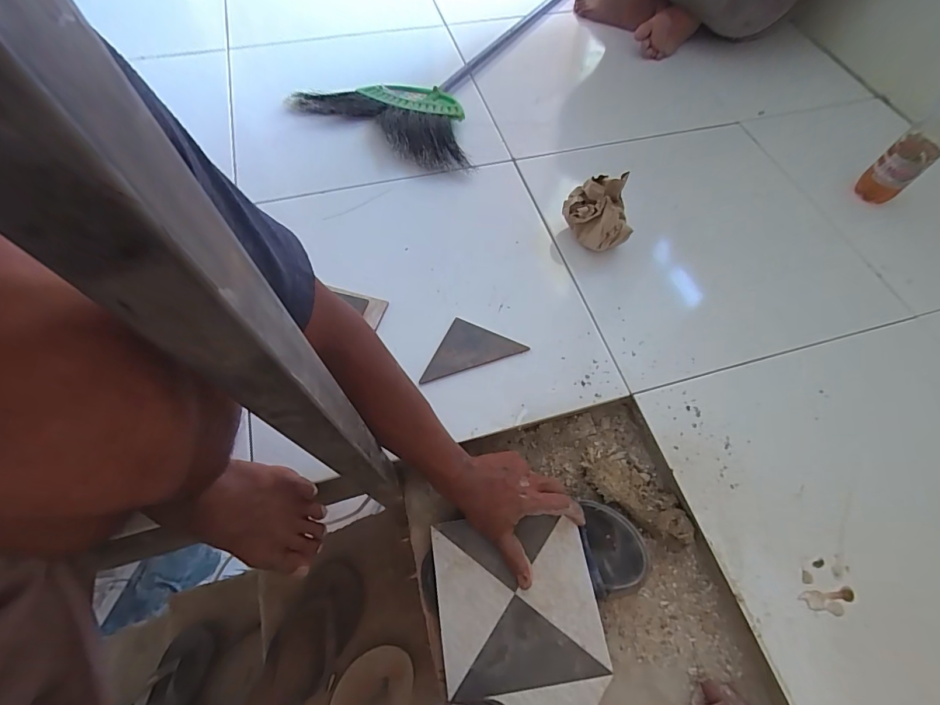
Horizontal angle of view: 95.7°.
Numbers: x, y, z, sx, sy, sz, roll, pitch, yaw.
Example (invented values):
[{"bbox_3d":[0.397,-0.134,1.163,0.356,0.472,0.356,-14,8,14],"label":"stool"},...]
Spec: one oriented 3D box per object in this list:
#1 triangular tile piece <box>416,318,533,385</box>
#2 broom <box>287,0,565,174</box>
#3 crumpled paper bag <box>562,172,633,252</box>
[{"bbox_3d":[-0.005,-0.012,0.607,0.150,0.004,0.077,-18,64,-12],"label":"triangular tile piece"},{"bbox_3d":[0.042,-0.764,1.030,0.401,0.049,1.004,27,64,12],"label":"broom"},{"bbox_3d":[0.213,-0.218,0.689,0.099,0.091,0.111,-35,68,-18],"label":"crumpled paper bag"}]

